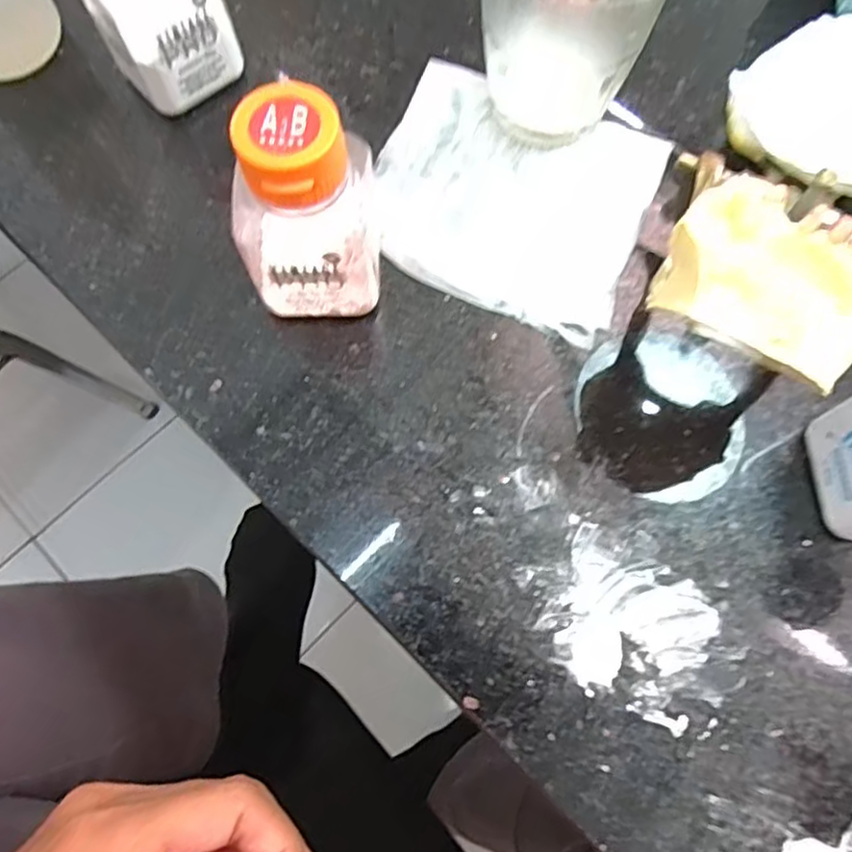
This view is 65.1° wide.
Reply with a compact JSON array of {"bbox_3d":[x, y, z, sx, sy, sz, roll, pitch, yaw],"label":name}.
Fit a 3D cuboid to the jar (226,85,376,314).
[{"bbox_3d":[-0.038,-0.072,0.212,0.041,0.073,0.051,-2,73,2],"label":"jar"}]

